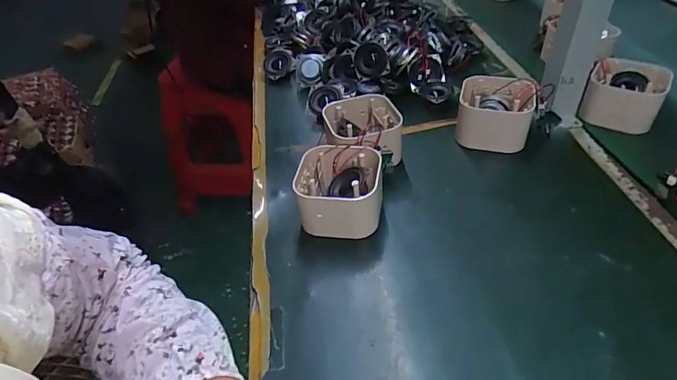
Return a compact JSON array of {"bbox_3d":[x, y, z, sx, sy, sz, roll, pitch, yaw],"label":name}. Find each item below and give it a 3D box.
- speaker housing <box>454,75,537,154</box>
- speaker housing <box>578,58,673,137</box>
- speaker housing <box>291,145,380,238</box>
[{"bbox_3d":[0.199,-0.097,0.564,0.088,0.068,0.081,8,43,16],"label":"speaker housing"},{"bbox_3d":[0.380,-0.127,0.585,0.088,0.057,0.087,19,47,25],"label":"speaker housing"},{"bbox_3d":[0.001,0.001,0.484,0.091,0.063,0.087,0,42,7],"label":"speaker housing"}]

